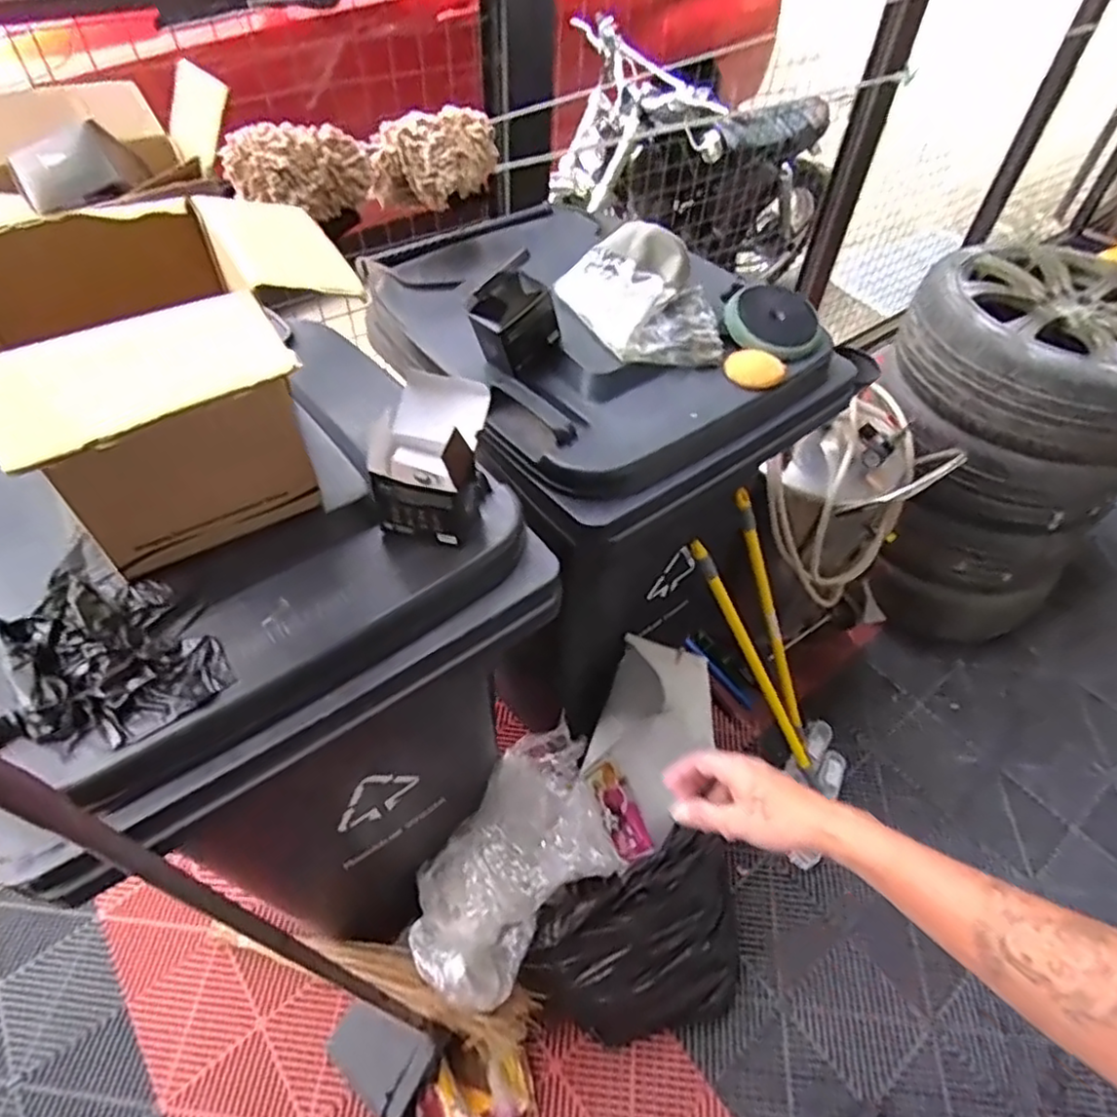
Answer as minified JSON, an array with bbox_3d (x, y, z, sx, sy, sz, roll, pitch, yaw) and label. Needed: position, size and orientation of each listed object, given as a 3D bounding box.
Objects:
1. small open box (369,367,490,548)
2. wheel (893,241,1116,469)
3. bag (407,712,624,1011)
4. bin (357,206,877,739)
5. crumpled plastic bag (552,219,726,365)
[{"bbox_3d":[-0.133,-0.101,0.706,0.104,0.113,0.136,5,50,1],"label":"small open box"},{"bbox_3d":[1.073,-0.467,1.462,0.523,0.207,0.551,1,50,-2],"label":"wheel"},{"bbox_3d":[-0.067,0.500,1.152,0.440,0.284,0.256,-34,60,-27],"label":"bag"},{"bbox_3d":[0.059,-0.128,1.367,0.619,1.052,0.778,-24,56,-21],"label":"bin"},{"bbox_3d":[0.119,-0.381,0.953,0.207,0.107,0.207,-10,52,-11],"label":"crumpled plastic bag"}]

